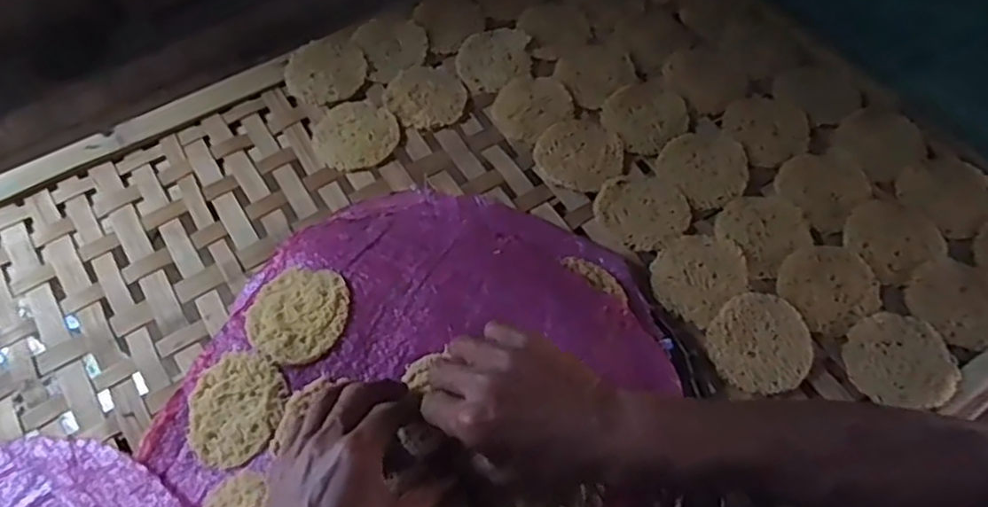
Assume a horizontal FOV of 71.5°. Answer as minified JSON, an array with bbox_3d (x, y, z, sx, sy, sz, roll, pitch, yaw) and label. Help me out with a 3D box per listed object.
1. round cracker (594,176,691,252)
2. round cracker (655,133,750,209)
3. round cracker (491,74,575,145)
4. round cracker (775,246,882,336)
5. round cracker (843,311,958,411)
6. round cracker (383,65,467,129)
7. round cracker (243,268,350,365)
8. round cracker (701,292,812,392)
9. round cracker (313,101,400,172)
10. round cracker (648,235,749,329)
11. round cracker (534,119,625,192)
[{"bbox_3d":[0.133,-0.040,0.612,0.072,0.005,0.079,-1,59,2],"label":"round cracker"},{"bbox_3d":[0.196,-0.080,0.630,0.075,0.004,0.079,-1,59,2],"label":"round cracker"},{"bbox_3d":[0.036,-0.146,0.674,0.075,0.013,0.072,-1,59,2],"label":"round cracker"},{"bbox_3d":[0.275,0.026,0.564,0.076,0.004,0.073,-1,59,2],"label":"round cracker"},{"bbox_3d":[0.313,0.082,0.530,0.075,0.012,0.075,-1,59,2],"label":"round cracker"},{"bbox_3d":[-0.067,-0.158,0.685,0.076,0.008,0.082,-1,59,2],"label":"round cracker"},{"bbox_3d":[-0.152,0.044,0.525,0.080,0.009,0.075,0,61,1],"label":"round cracker"},{"bbox_3d":[0.211,0.068,0.541,0.077,0.006,0.078,-1,59,2],"label":"round cracker"},{"bbox_3d":[-0.134,-0.117,0.662,0.080,0.004,0.080,-1,59,2],"label":"round cracker"},{"bbox_3d":[0.172,0.017,0.576,0.081,0.008,0.070,-35,64,-17],"label":"round cracker"},{"bbox_3d":[0.081,-0.094,0.644,0.075,0.007,0.078,-1,59,2],"label":"round cracker"}]

